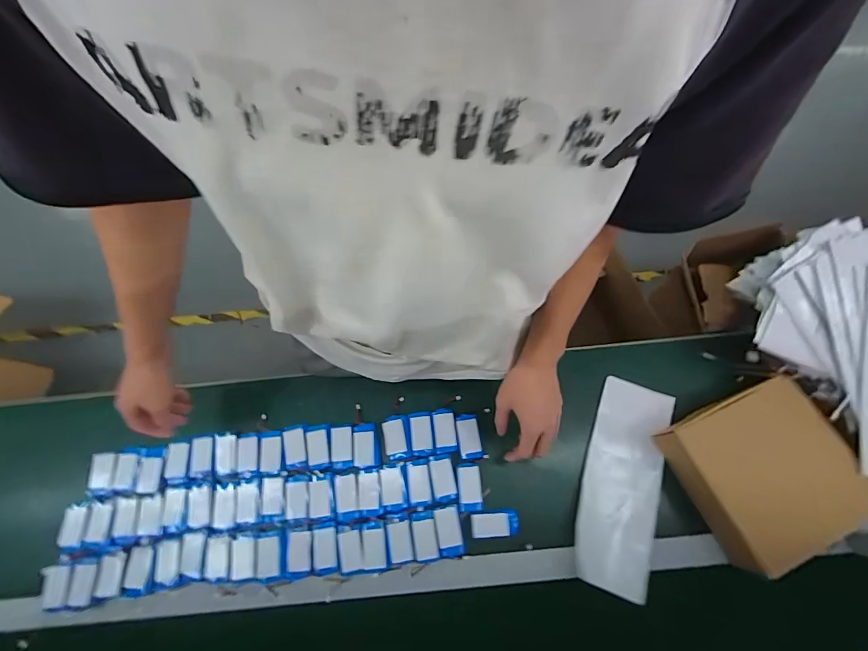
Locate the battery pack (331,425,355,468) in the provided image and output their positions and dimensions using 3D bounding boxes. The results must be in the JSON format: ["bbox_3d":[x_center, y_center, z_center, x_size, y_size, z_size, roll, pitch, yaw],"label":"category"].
[{"bbox_3d":[-0.146,0.191,0.633,0.035,0.004,0.064,-7,71,-1],"label":"battery pack"}]

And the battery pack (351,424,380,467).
[{"bbox_3d":[-0.108,0.189,0.636,0.041,0.006,0.068,-8,71,-2],"label":"battery pack"}]

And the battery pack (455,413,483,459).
[{"bbox_3d":[0.055,0.176,0.637,0.035,0.012,0.069,-7,71,-1],"label":"battery pack"}]

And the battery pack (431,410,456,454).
[{"bbox_3d":[0.016,0.167,0.638,0.035,0.004,0.068,-5,71,0],"label":"battery pack"}]

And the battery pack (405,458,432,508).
[{"bbox_3d":[-0.023,0.239,0.611,0.033,0.004,0.067,-8,71,-2],"label":"battery pack"}]

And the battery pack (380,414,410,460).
[{"bbox_3d":[-0.060,0.178,0.640,0.042,0.008,0.068,-14,72,-3],"label":"battery pack"}]

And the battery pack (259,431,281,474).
[{"bbox_3d":[-0.259,0.201,0.634,0.035,0.004,0.063,-8,71,-2],"label":"battery pack"}]

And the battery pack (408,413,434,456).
[{"bbox_3d":[-0.021,0.172,0.638,0.036,0.004,0.065,-7,71,-1],"label":"battery pack"}]

